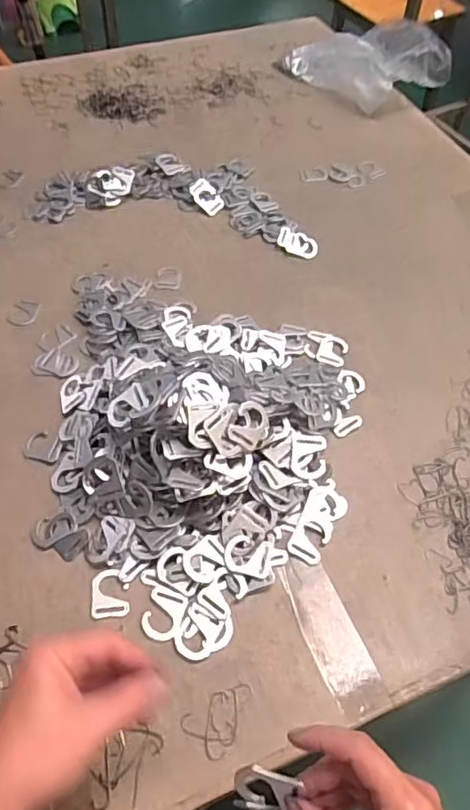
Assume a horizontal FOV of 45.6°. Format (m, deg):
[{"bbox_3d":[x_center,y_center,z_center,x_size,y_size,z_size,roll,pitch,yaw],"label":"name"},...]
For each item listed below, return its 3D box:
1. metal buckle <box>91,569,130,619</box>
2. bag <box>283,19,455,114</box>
[{"bbox_3d":[-0.117,0.176,0.523,0.033,0.004,0.043,-5,56,-5],"label":"metal buckle"},{"bbox_3d":[0.248,-0.640,1.030,0.173,0.094,0.280,-37,64,-23],"label":"bag"}]

